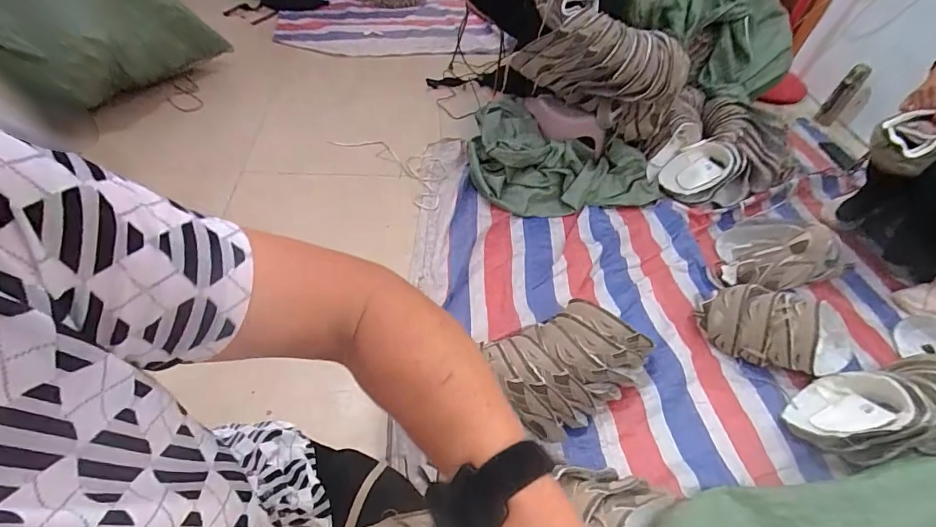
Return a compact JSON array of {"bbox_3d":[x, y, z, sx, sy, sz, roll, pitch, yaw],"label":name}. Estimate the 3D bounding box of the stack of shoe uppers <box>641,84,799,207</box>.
[{"bbox_3d":[0.828,-0.351,1.368,0.406,0.166,0.457,32,54,20],"label":"stack of shoe uppers"}]

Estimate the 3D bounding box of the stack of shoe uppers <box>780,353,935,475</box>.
[{"bbox_3d":[0.837,0.293,0.858,0.349,0.133,0.183,-4,51,-10],"label":"stack of shoe uppers"}]

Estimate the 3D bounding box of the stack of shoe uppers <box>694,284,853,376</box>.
[{"bbox_3d":[0.720,0.154,0.956,0.355,0.135,0.159,12,50,4],"label":"stack of shoe uppers"}]

